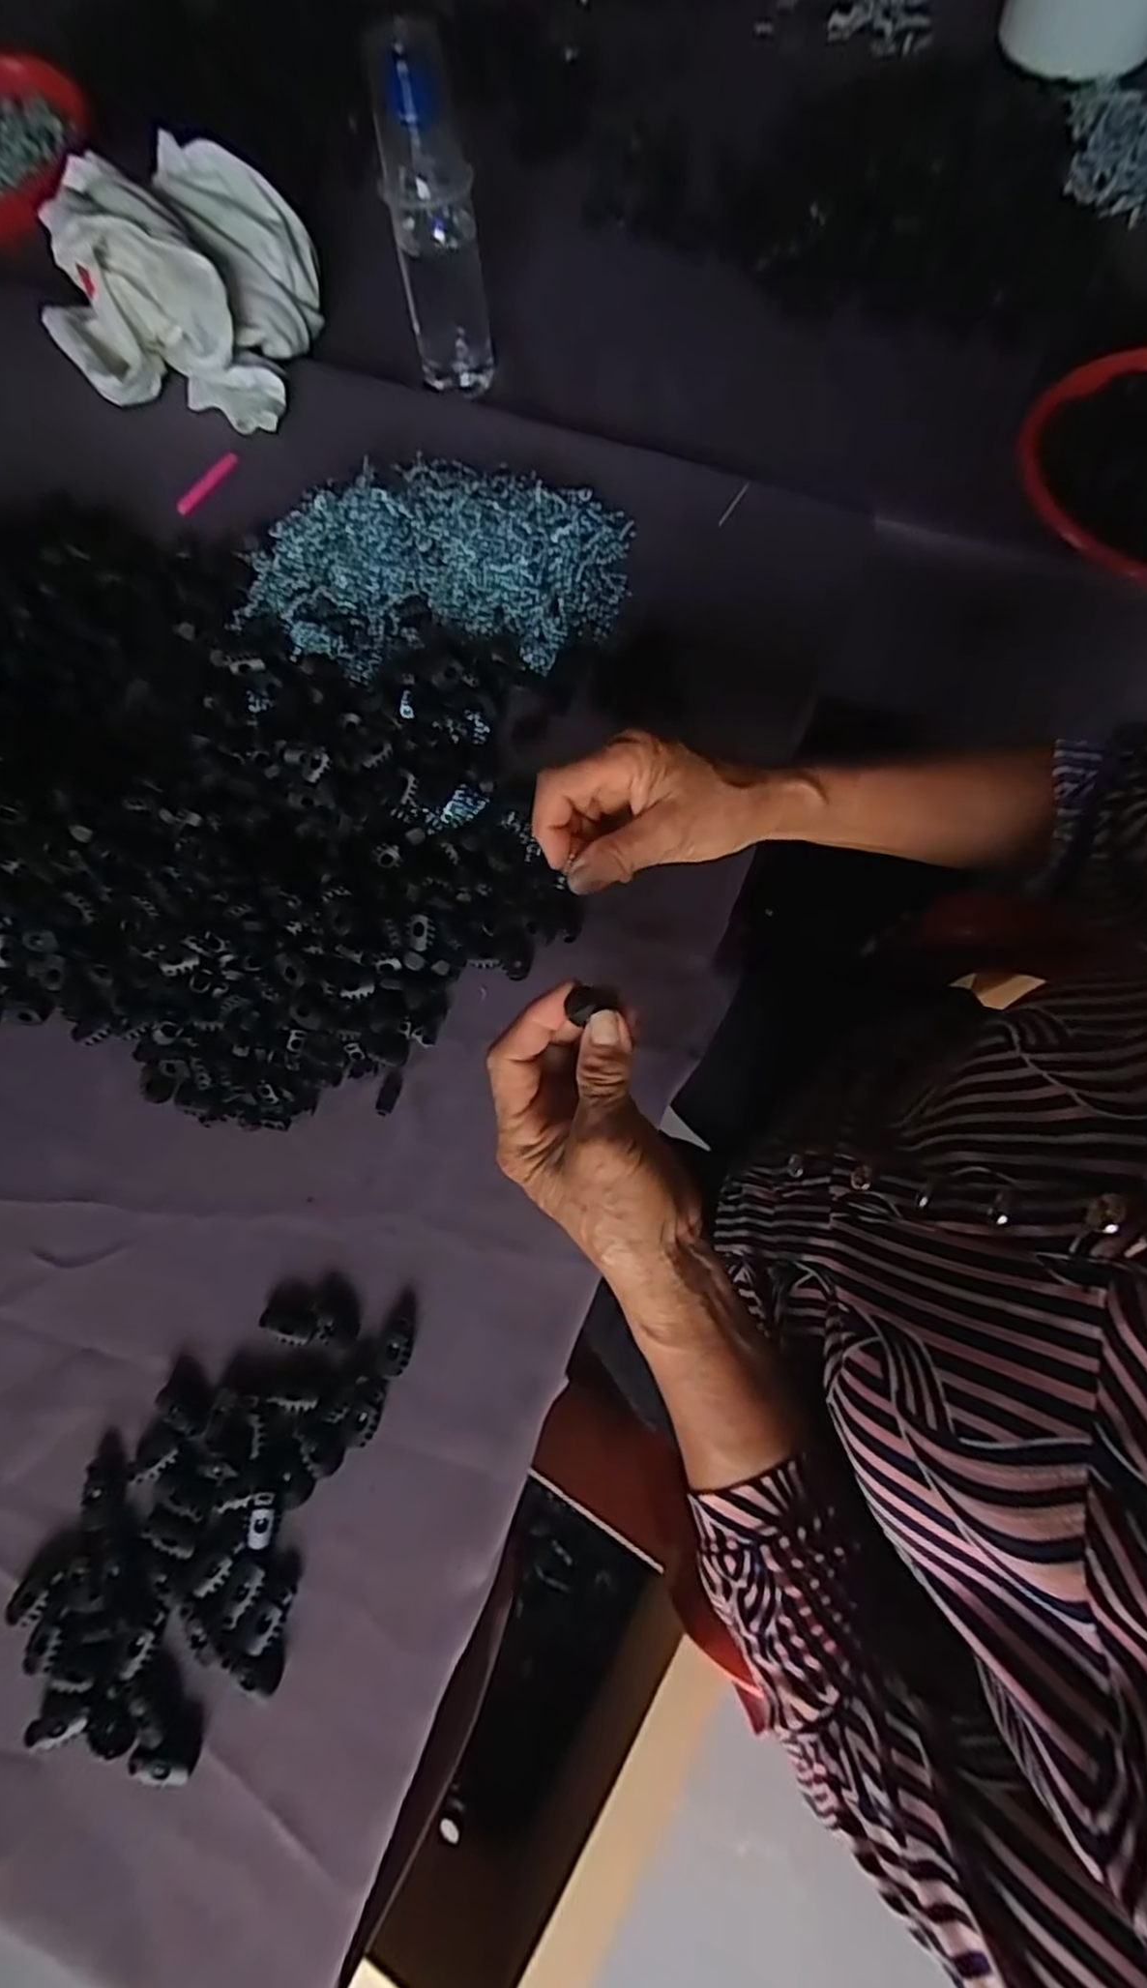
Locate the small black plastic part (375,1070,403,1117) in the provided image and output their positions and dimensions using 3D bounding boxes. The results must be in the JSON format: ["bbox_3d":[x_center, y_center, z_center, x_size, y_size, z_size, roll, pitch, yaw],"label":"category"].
[{"bbox_3d":[-0.104,0.056,0.406,0.011,0.004,0.025,16,75,7],"label":"small black plastic part"}]

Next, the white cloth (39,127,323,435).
[{"bbox_3d":[-0.308,-0.543,0.551,0.191,0.096,0.182,11,74,6],"label":"white cloth"}]

